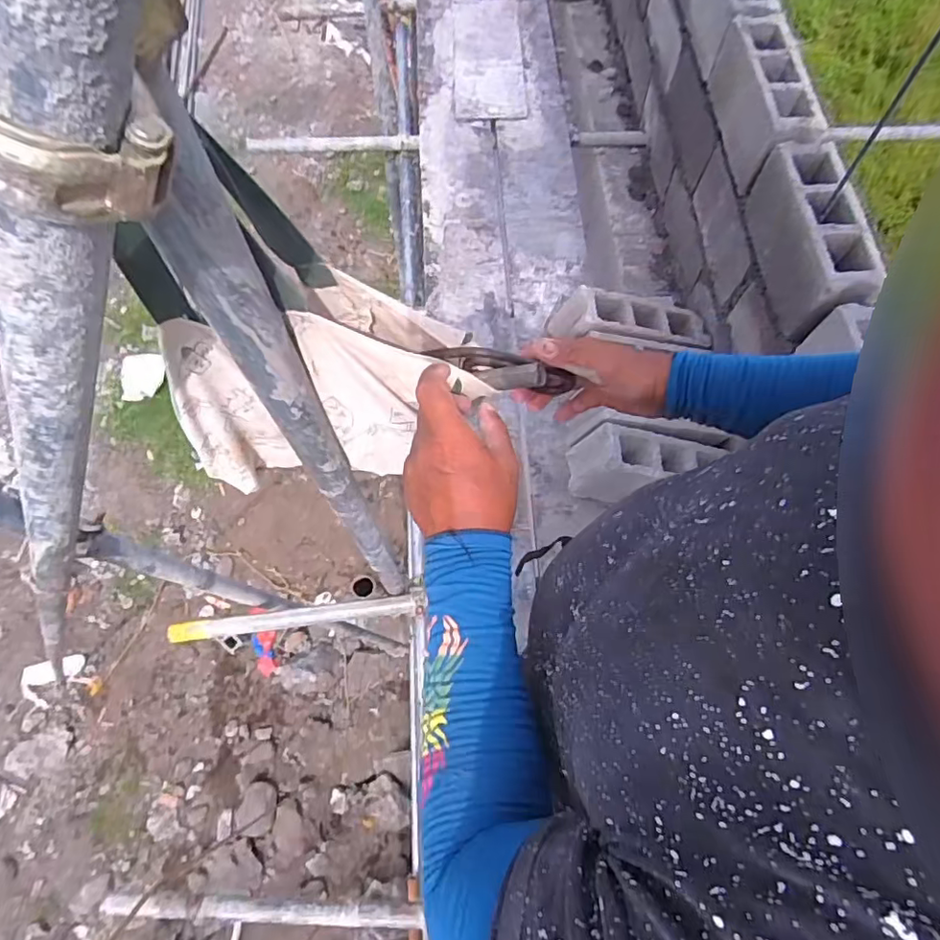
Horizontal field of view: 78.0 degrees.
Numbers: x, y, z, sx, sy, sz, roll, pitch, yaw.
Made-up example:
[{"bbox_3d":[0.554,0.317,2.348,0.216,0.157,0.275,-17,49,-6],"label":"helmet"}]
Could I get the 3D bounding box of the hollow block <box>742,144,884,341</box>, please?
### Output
[{"bbox_3d":[0.754,-0.505,1.285,0.133,0.175,0.427,-2,68,0],"label":"hollow block"}]

